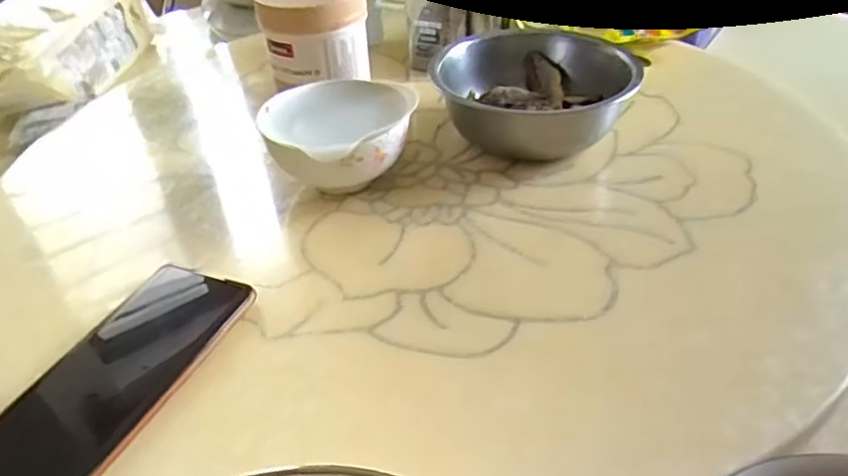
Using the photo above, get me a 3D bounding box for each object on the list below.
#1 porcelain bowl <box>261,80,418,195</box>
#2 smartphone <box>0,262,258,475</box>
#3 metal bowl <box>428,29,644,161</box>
[{"bbox_3d":[-0.059,-0.069,0.482,0.108,0.064,0.118,-12,39,-12],"label":"porcelain bowl"},{"bbox_3d":[-0.166,0.073,0.355,0.073,0.006,0.160,14,41,20],"label":"smartphone"},{"bbox_3d":[0.088,-0.116,0.526,0.131,0.071,0.149,-14,39,-14],"label":"metal bowl"}]

